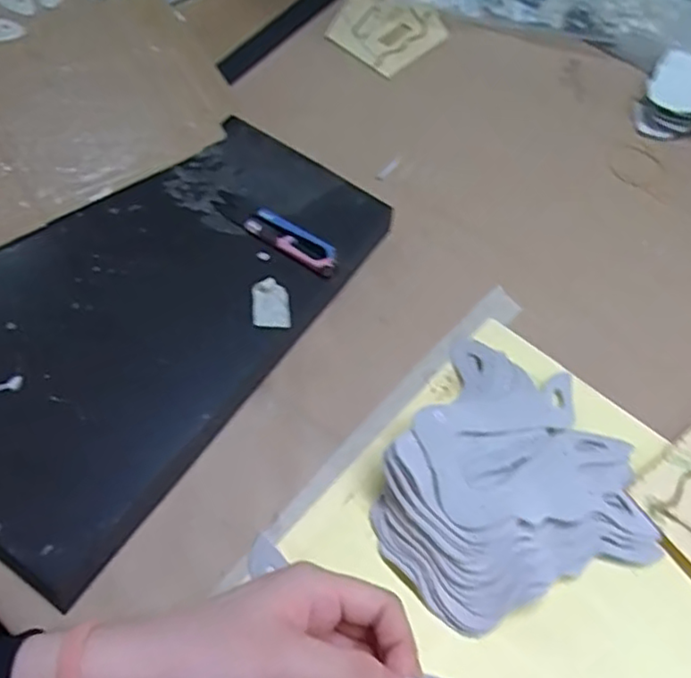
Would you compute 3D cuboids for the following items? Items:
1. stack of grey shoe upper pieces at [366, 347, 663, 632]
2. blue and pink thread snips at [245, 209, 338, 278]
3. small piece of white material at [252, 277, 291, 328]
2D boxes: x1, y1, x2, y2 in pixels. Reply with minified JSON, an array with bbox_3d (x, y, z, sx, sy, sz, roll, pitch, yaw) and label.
[{"bbox_3d":[0.083,0.066,0.359,0.142,0.036,0.144,-17,62,-12],"label":"stack of grey shoe upper pieces"},{"bbox_3d":[-0.032,-0.064,0.418,0.065,0.007,0.027,36,65,17],"label":"blue and pink thread snips"},{"bbox_3d":[-0.045,-0.022,0.394,0.022,0.004,0.029,0,73,-12],"label":"small piece of white material"}]

